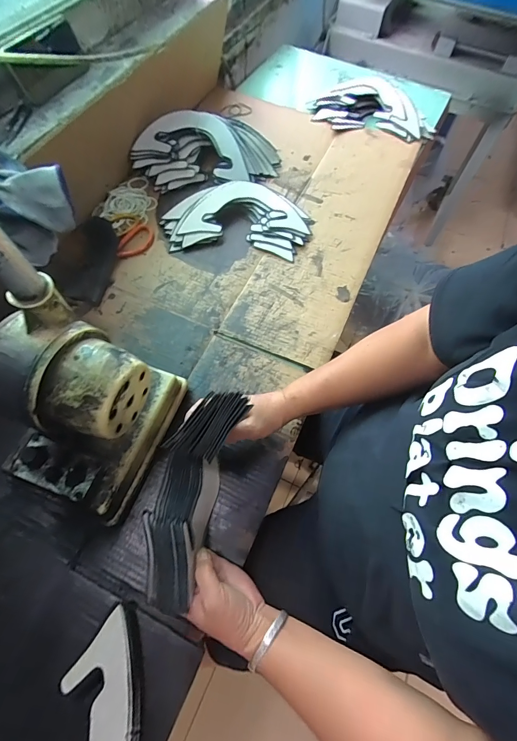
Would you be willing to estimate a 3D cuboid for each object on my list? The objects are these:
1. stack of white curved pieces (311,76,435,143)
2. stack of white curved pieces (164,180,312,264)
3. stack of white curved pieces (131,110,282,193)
[{"bbox_3d":[0.300,-0.677,0.875,0.289,0.037,0.214,18,65,7],"label":"stack of white curved pieces"},{"bbox_3d":[-0.041,-0.315,0.700,0.299,0.037,0.178,5,64,0],"label":"stack of white curved pieces"},{"bbox_3d":[-0.112,-0.479,0.749,0.318,0.080,0.149,-9,64,-7],"label":"stack of white curved pieces"}]

